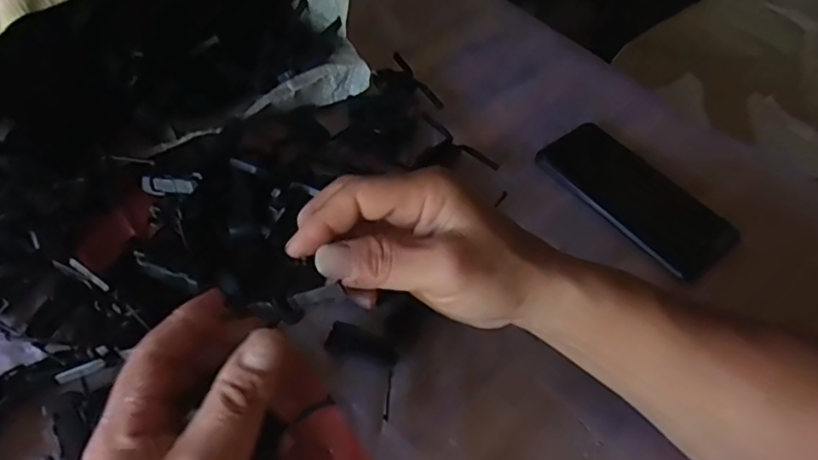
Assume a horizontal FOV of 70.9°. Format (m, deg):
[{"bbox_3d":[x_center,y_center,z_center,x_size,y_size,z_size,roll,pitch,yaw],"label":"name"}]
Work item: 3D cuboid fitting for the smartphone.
[{"bbox_3d":[0.187,-0.031,0.478,0.077,0.006,0.160,-33,63,-25],"label":"smartphone"}]

